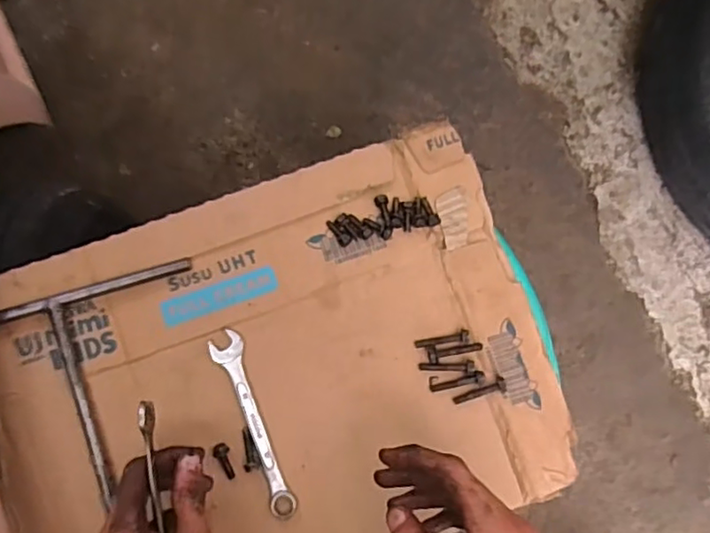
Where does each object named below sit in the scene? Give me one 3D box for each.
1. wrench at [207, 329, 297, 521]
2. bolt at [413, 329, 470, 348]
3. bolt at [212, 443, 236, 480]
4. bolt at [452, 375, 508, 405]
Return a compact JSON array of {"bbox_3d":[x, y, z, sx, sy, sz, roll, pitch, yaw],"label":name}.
[{"bbox_3d":[-0.072,0.117,0.449,0.025,0.004,0.140,-22,87,-2],"label":"wrench"},{"bbox_3d":[0.065,0.055,0.455,0.040,0.010,0.010,-7,86,-1],"label":"bolt"},{"bbox_3d":[-0.094,0.142,0.444,0.010,0.006,0.027,-22,87,-2],"label":"bolt"},{"bbox_3d":[0.094,0.093,0.458,0.042,0.007,0.013,-17,86,-2],"label":"bolt"}]

